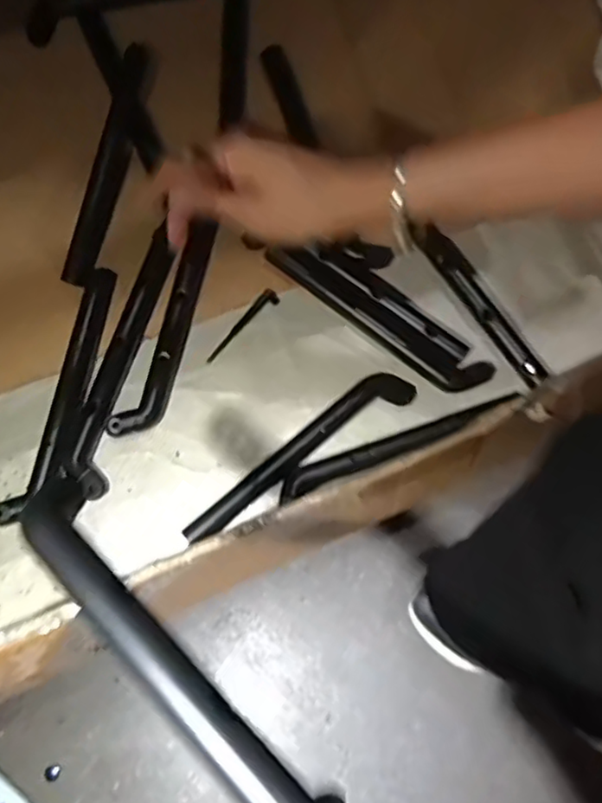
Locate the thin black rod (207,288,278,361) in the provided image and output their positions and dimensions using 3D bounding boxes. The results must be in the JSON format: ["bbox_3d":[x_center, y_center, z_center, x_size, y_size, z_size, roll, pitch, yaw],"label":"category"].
[{"bbox_3d":[-0.058,-0.075,0.636,0.018,0.007,0.096,38,74,15],"label":"thin black rod"}]

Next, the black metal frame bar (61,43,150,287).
[{"bbox_3d":[-0.189,-0.230,0.629,0.028,0.024,0.236,16,90,8],"label":"black metal frame bar"}]

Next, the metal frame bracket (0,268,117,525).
[{"bbox_3d":[-0.221,-0.009,0.601,0.038,0.026,0.251,16,70,8],"label":"metal frame bracket"}]

